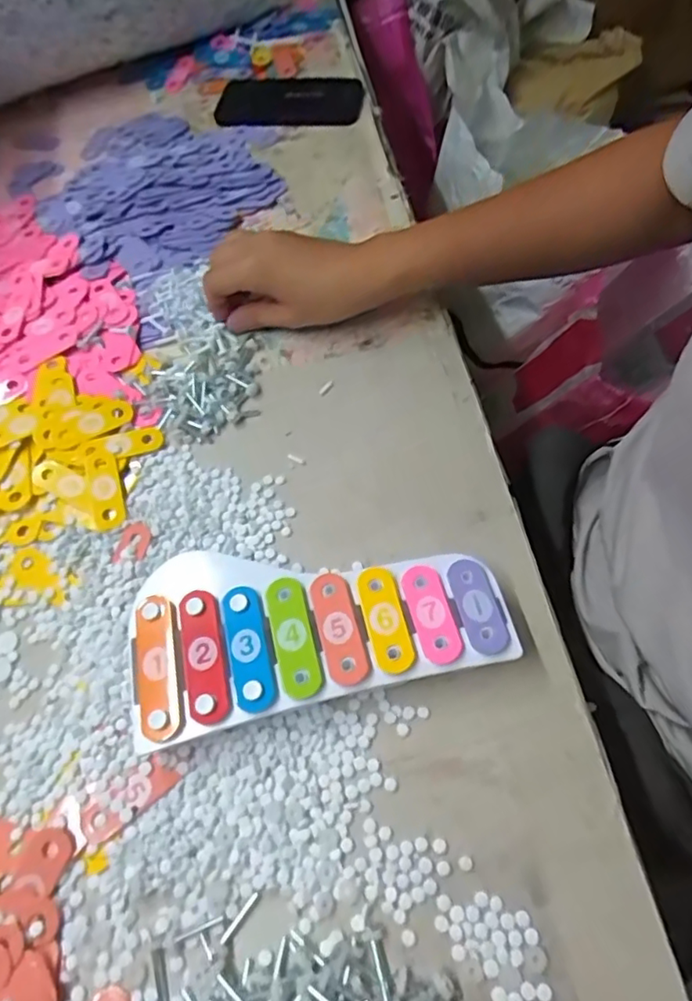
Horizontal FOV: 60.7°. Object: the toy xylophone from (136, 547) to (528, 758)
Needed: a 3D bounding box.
[{"bbox_3d":[-0.020,0.073,0.371,0.222,0.041,0.107,-13,62,-3],"label":"toy xylophone"}]

